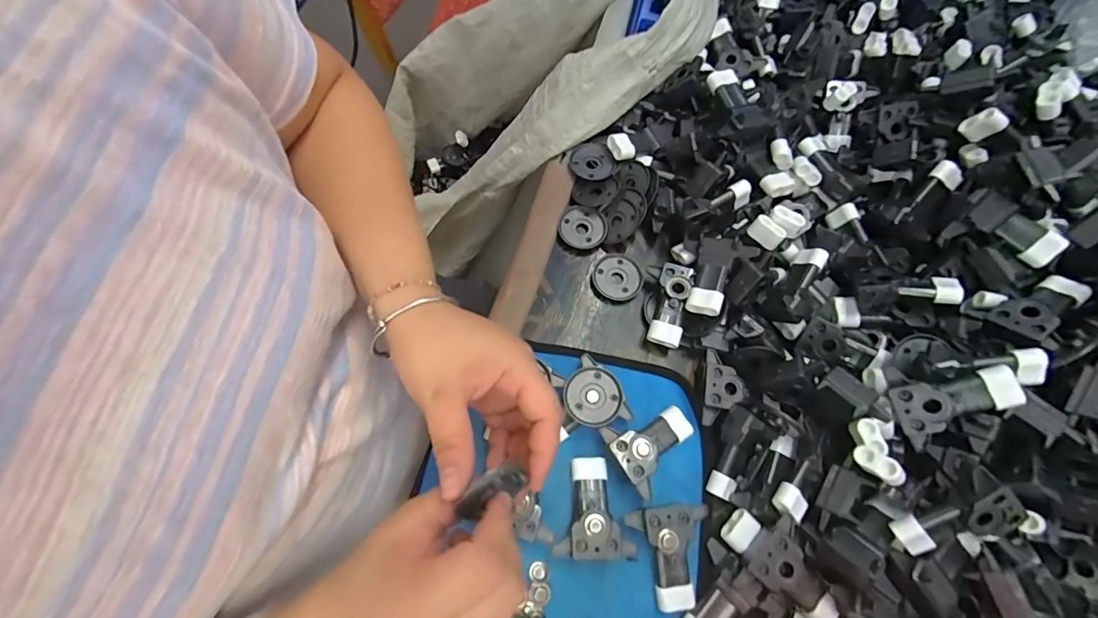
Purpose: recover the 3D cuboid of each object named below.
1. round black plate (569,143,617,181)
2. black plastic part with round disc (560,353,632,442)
[{"bbox_3d":[0.041,-0.135,0.431,0.039,0.012,0.039,1,69,-1],"label":"round black plate"},{"bbox_3d":[0.029,0.064,0.355,0.050,0.028,0.053,-14,70,-7],"label":"black plastic part with round disc"}]

